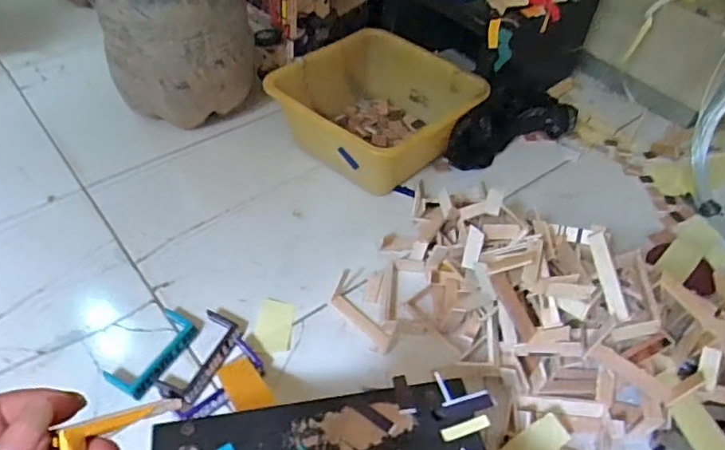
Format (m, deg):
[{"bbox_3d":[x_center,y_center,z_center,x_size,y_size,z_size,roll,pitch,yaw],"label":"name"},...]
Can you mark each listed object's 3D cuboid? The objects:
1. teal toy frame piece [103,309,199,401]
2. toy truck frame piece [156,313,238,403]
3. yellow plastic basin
[{"bbox_3d":[-0.247,0.150,0.679,0.060,0.012,0.112,26,50,19],"label":"teal toy frame piece"},{"bbox_3d":[-0.189,0.154,0.676,0.052,0.013,0.114,19,48,14],"label":"toy truck frame piece"},{"bbox_3d":[0.021,-0.185,0.938,0.262,0.139,0.255,-30,55,-28],"label":"yellow plastic basin"}]

